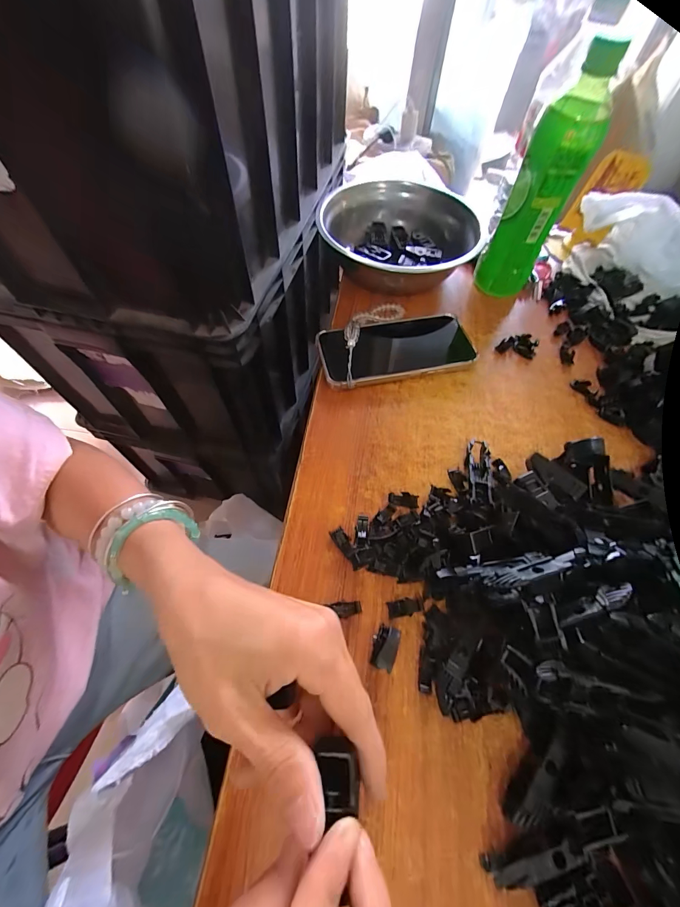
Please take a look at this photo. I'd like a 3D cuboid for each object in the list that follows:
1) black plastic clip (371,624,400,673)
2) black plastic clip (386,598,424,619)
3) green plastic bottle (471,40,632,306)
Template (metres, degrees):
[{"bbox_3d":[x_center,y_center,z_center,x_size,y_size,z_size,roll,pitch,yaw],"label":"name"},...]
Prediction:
[{"bbox_3d":[0.031,0.134,0.237,0.015,0.016,0.027,18,62,10],"label":"black plastic clip"},{"bbox_3d":[0.048,0.114,0.255,0.026,0.006,0.012,-5,60,-3],"label":"black plastic clip"},{"bbox_3d":[0.210,-0.273,0.365,0.060,0.208,0.063,27,63,14],"label":"green plastic bottle"}]

